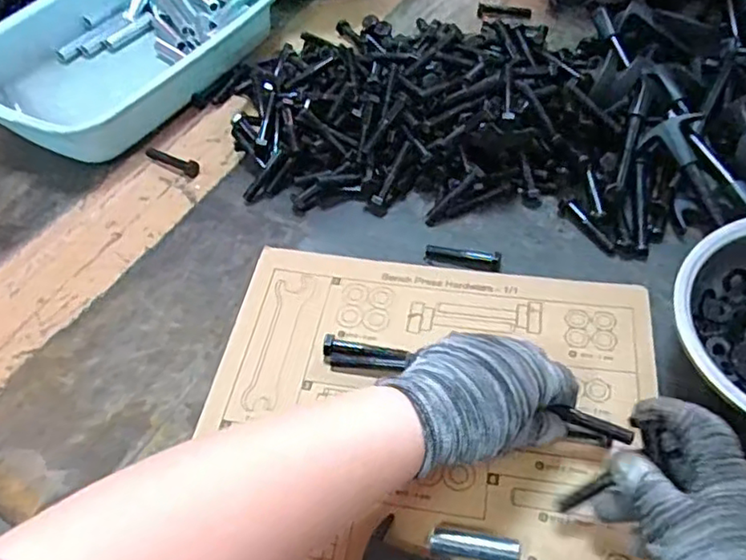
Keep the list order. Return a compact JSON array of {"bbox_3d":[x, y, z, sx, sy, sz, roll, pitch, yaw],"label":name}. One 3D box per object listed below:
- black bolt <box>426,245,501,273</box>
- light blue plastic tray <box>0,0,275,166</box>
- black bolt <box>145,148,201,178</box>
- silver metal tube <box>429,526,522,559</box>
[{"bbox_3d":[0.072,-0.016,0.513,0.059,0.014,0.016,5,53,10],"label":"black bolt"},{"bbox_3d":[-0.271,-0.260,0.700,0.229,0.051,0.332,29,60,25],"label":"light blue plastic tray"},{"bbox_3d":[-0.192,-0.116,0.612,0.069,0.010,0.013,26,59,24],"label":"black bolt"},{"bbox_3d":[0.059,0.154,0.368,0.051,0.011,0.018,9,54,13],"label":"silver metal tube"}]

